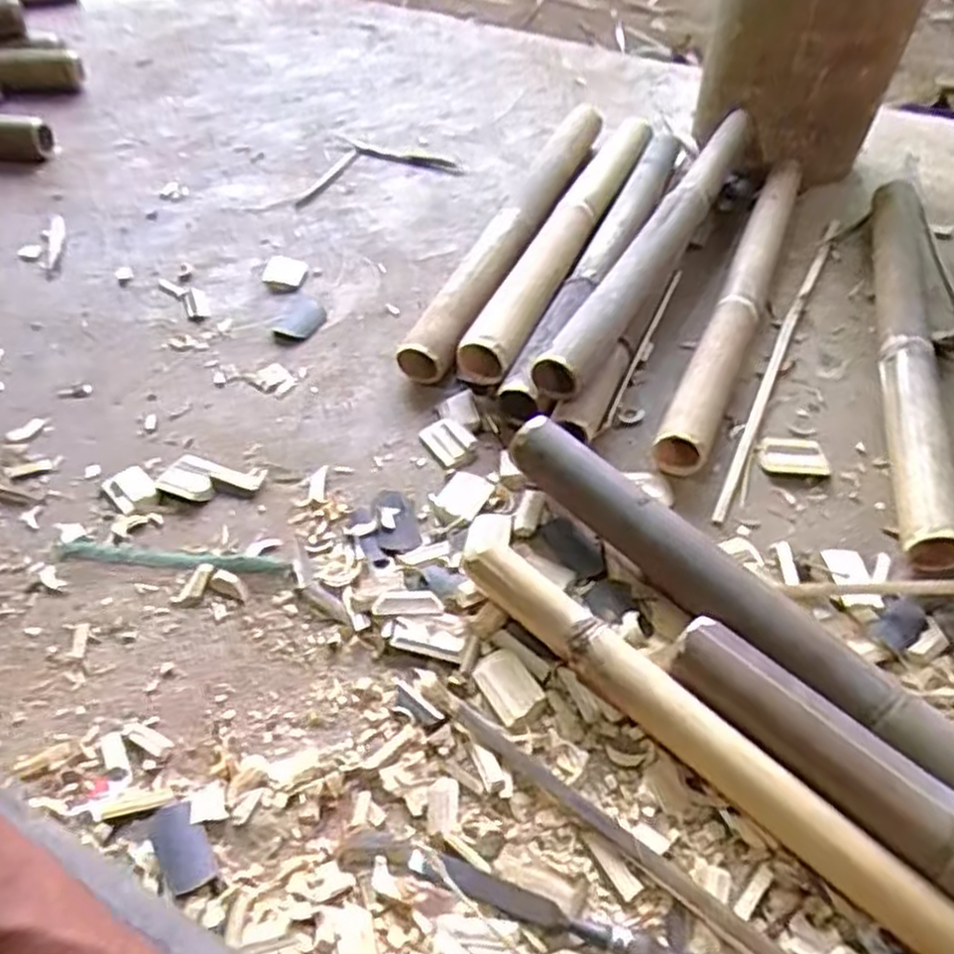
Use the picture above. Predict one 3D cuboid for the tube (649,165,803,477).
[{"bbox_3d":[0.322,-0.227,0.924,0.056,0.054,0.615,20,51,16],"label":"tube"}]

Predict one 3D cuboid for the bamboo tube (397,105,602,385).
[{"bbox_3d":[0.054,-0.338,1.019,0.065,0.056,0.636,16,50,14],"label":"bamboo tube"}]

